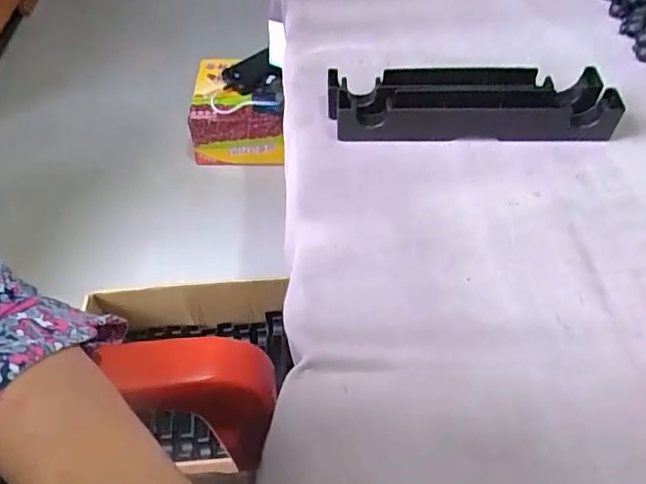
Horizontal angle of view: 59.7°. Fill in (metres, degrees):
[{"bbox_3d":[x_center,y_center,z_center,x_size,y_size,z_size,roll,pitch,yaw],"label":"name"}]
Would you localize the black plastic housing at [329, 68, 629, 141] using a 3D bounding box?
[{"bbox_3d":[0.104,-0.100,0.409,0.197,0.030,0.046,3,51,4],"label":"black plastic housing"}]

